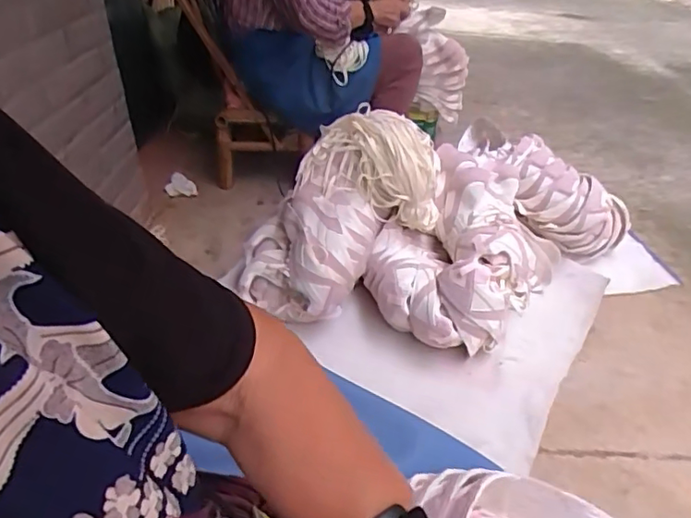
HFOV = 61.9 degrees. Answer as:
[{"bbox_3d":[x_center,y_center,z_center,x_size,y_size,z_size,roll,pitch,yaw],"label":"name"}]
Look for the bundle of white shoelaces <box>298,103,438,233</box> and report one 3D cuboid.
[{"bbox_3d":[0.055,-0.203,1.212,0.284,0.174,0.147,4,35,7],"label":"bundle of white shoelaces"}]

